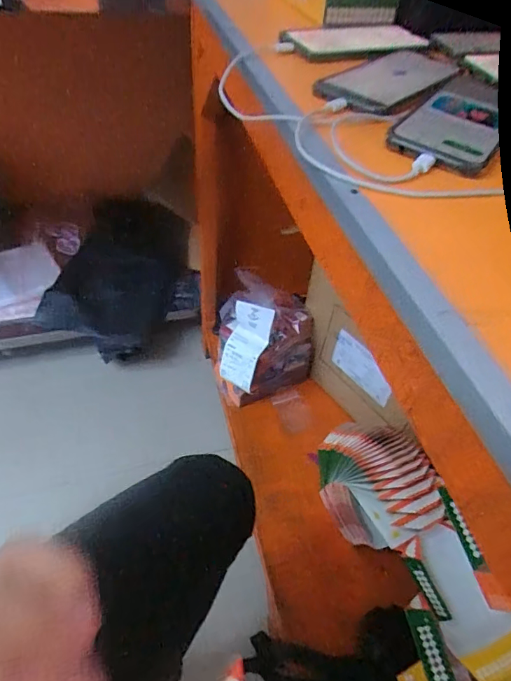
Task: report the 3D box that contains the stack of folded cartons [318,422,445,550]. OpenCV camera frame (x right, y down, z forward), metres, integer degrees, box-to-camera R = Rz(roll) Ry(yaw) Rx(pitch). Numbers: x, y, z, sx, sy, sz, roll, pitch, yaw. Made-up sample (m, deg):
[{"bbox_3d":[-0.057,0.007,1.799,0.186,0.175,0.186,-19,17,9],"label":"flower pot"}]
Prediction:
[{"bbox_3d":[0.189,0.242,0.757,0.086,0.214,0.210,-19,52,-21],"label":"stack of folded cartons"}]

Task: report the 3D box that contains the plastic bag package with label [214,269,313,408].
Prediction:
[{"bbox_3d":[0.015,0.014,0.995,0.203,0.255,0.135,-21,53,-23],"label":"plastic bag package with label"}]

